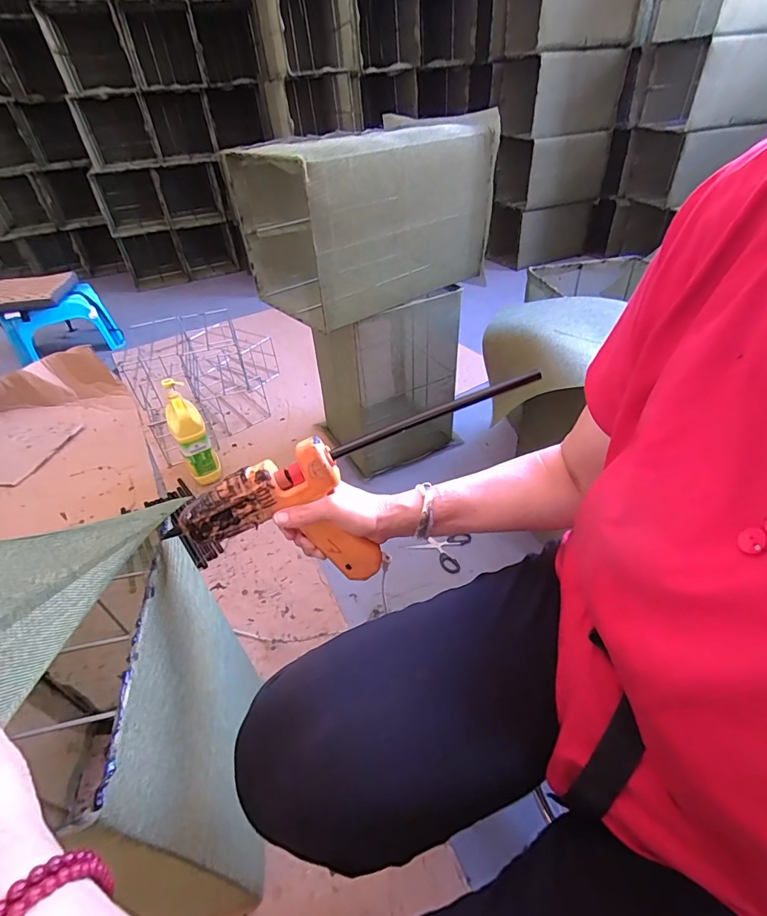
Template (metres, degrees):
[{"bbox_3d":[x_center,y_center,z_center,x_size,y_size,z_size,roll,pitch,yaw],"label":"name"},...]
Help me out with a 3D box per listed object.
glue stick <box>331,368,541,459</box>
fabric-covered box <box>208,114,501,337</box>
[{"bbox_3d":[0.050,-0.043,0.420,0.211,0.013,0.009,-21,43,1],"label":"glue stick"},{"bbox_3d":[-0.035,-0.483,0.898,0.425,0.288,0.284,-30,46,-27],"label":"fabric-covered box"}]

